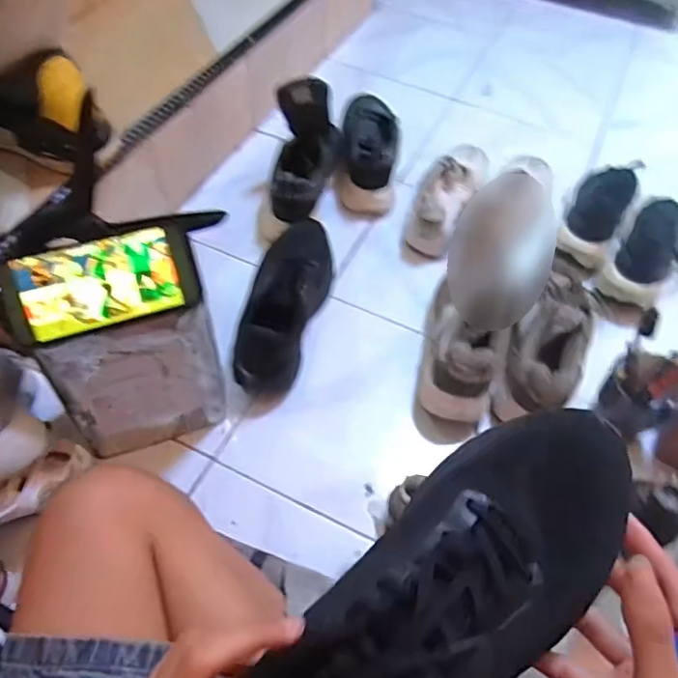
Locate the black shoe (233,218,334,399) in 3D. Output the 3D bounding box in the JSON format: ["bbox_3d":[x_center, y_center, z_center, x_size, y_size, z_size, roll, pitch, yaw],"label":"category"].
[{"bbox_3d":[-0.071,-0.054,0.800,0.093,0.095,0.262,10,55,2],"label":"black shoe"}]

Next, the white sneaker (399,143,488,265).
[{"bbox_3d":[0.183,-0.242,0.963,0.083,0.083,0.264,23,56,11],"label":"white sneaker"}]

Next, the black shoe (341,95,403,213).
[{"bbox_3d":[0.053,-0.357,1.015,0.096,0.123,0.268,6,55,-1],"label":"black shoe"}]

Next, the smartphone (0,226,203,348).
[{"bbox_3d":[-0.210,-0.047,0.526,0.159,0.080,0.015,-17,14,-18],"label":"smartphone"}]

